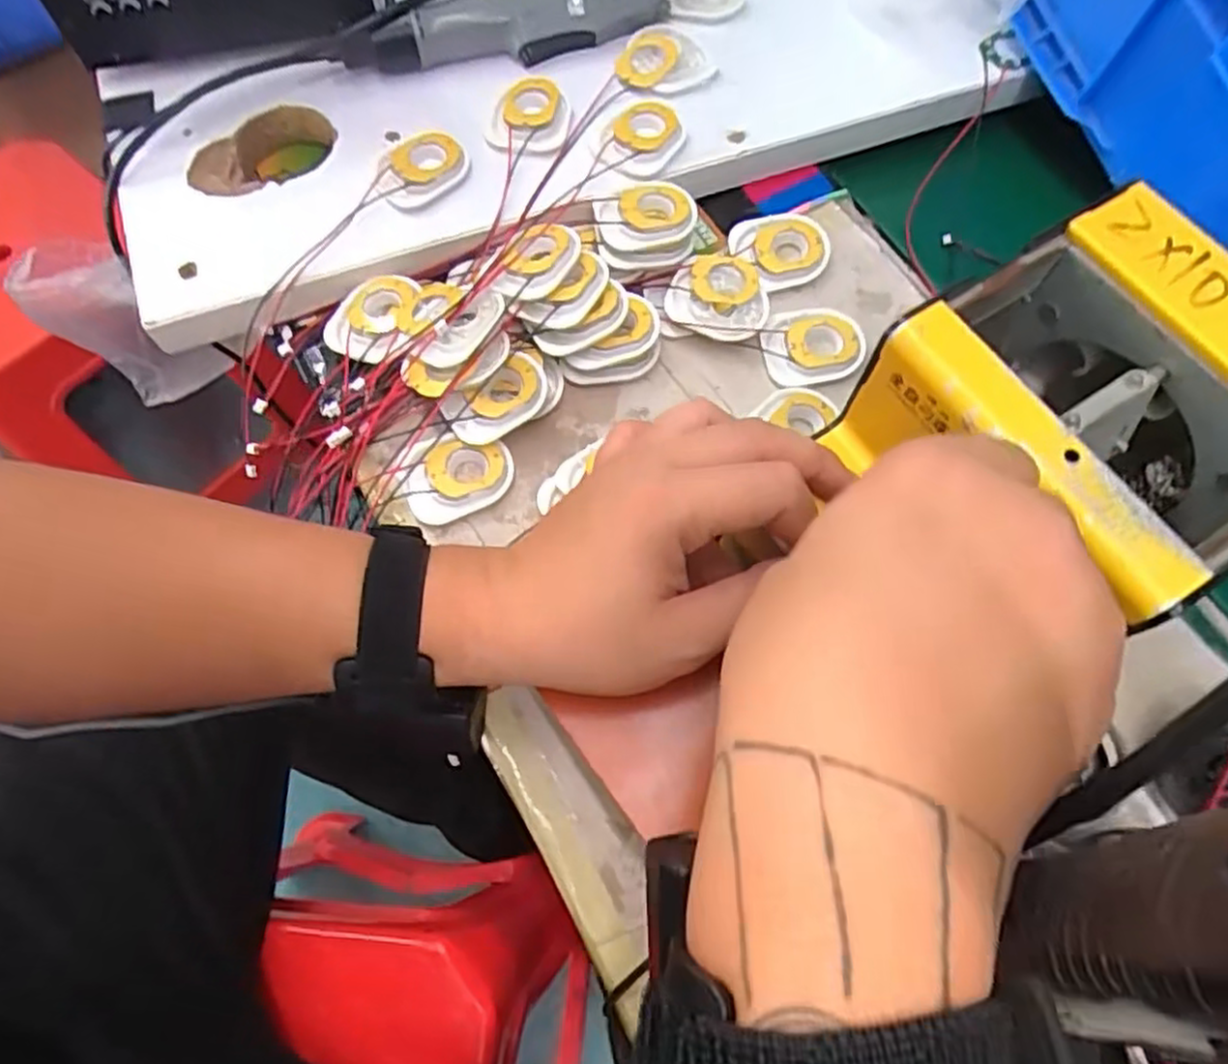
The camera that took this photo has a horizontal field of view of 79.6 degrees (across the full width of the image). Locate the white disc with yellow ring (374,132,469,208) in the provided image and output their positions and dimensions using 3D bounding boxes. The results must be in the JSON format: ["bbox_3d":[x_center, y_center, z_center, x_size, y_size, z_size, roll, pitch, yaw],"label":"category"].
[{"bbox_3d":[-0.116,-0.213,0.435,0.043,0.008,0.055,35,72,12],"label":"white disc with yellow ring"}]

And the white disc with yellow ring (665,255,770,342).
[{"bbox_3d":[0.063,-0.140,0.431,0.056,0.016,0.055,0,68,-1],"label":"white disc with yellow ring"}]

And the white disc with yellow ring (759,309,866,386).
[{"bbox_3d":[0.114,-0.110,0.423,0.054,0.009,0.047,-10,69,-5],"label":"white disc with yellow ring"}]

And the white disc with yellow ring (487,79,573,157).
[{"bbox_3d":[-0.051,-0.256,0.453,0.047,0.013,0.056,4,68,1],"label":"white disc with yellow ring"}]

